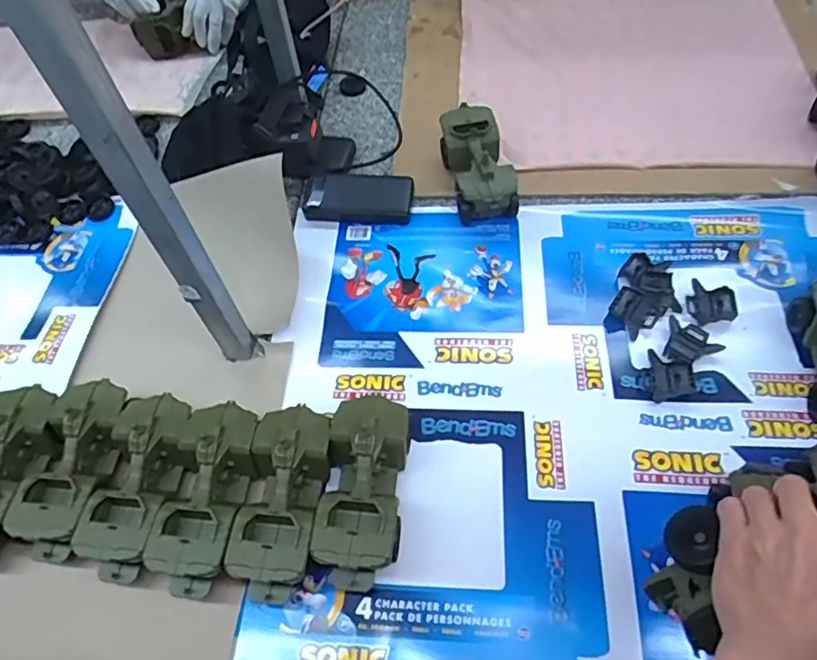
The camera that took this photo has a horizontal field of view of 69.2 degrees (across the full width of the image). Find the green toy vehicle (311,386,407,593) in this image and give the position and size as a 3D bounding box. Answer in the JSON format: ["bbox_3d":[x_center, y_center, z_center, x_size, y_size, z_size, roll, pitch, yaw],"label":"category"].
[{"bbox_3d":[-0.044,0.160,0.614,0.082,0.078,0.197,2,58,6],"label":"green toy vehicle"}]

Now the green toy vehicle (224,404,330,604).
[{"bbox_3d":[-0.126,0.175,0.610,0.076,0.079,0.184,4,58,8],"label":"green toy vehicle"}]

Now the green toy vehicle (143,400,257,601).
[{"bbox_3d":[-0.207,0.173,0.620,0.084,0.080,0.190,2,58,6],"label":"green toy vehicle"}]

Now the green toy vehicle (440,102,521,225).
[{"bbox_3d":[0.098,-0.235,0.850,0.083,0.081,0.183,-13,57,-3],"label":"green toy vehicle"}]

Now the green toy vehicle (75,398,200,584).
[{"bbox_3d":[-0.278,0.165,0.634,0.088,0.073,0.188,2,60,5],"label":"green toy vehicle"}]

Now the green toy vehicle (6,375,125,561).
[{"bbox_3d":[-0.360,0.148,0.650,0.083,0.069,0.191,0,60,4],"label":"green toy vehicle"}]

